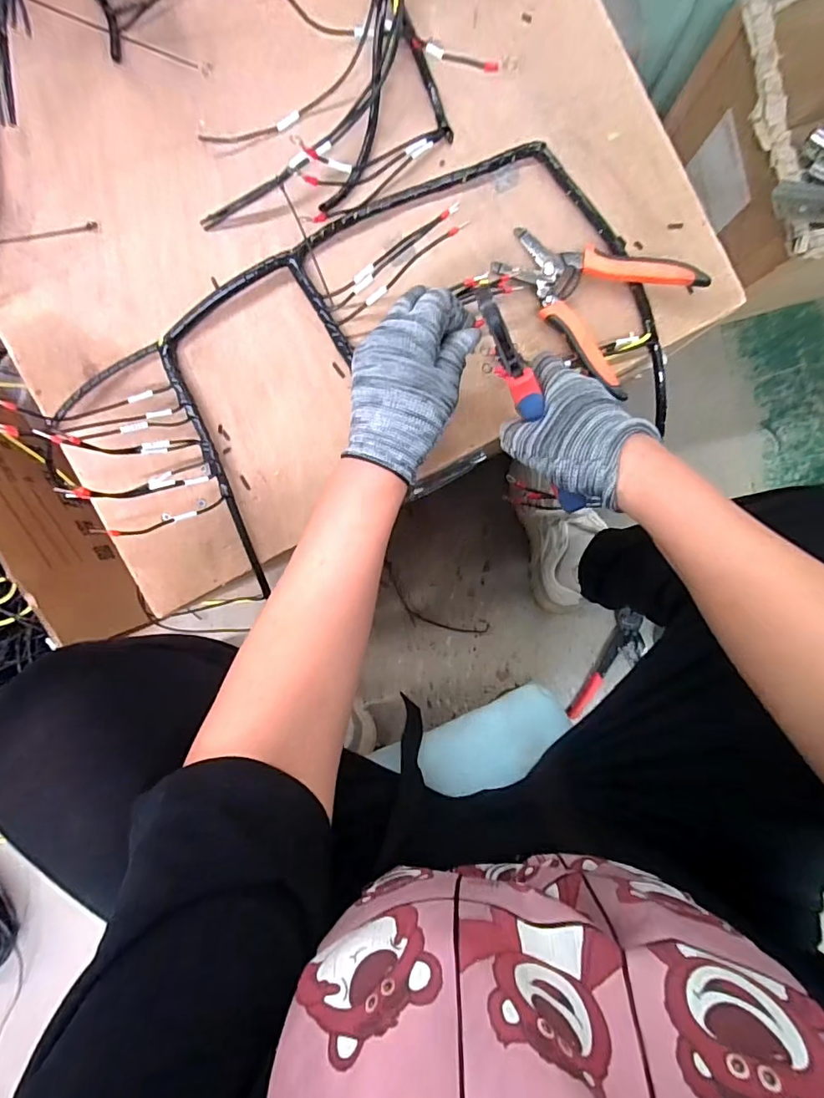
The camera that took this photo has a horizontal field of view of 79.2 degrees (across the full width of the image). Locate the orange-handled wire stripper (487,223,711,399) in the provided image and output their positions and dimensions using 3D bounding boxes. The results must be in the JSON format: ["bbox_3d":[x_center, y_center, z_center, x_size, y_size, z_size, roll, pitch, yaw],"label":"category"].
[{"bbox_3d":[0.150,-0.223,0.423,0.150,0.030,0.111,39,96,-1],"label":"orange-handled wire stripper"}]

